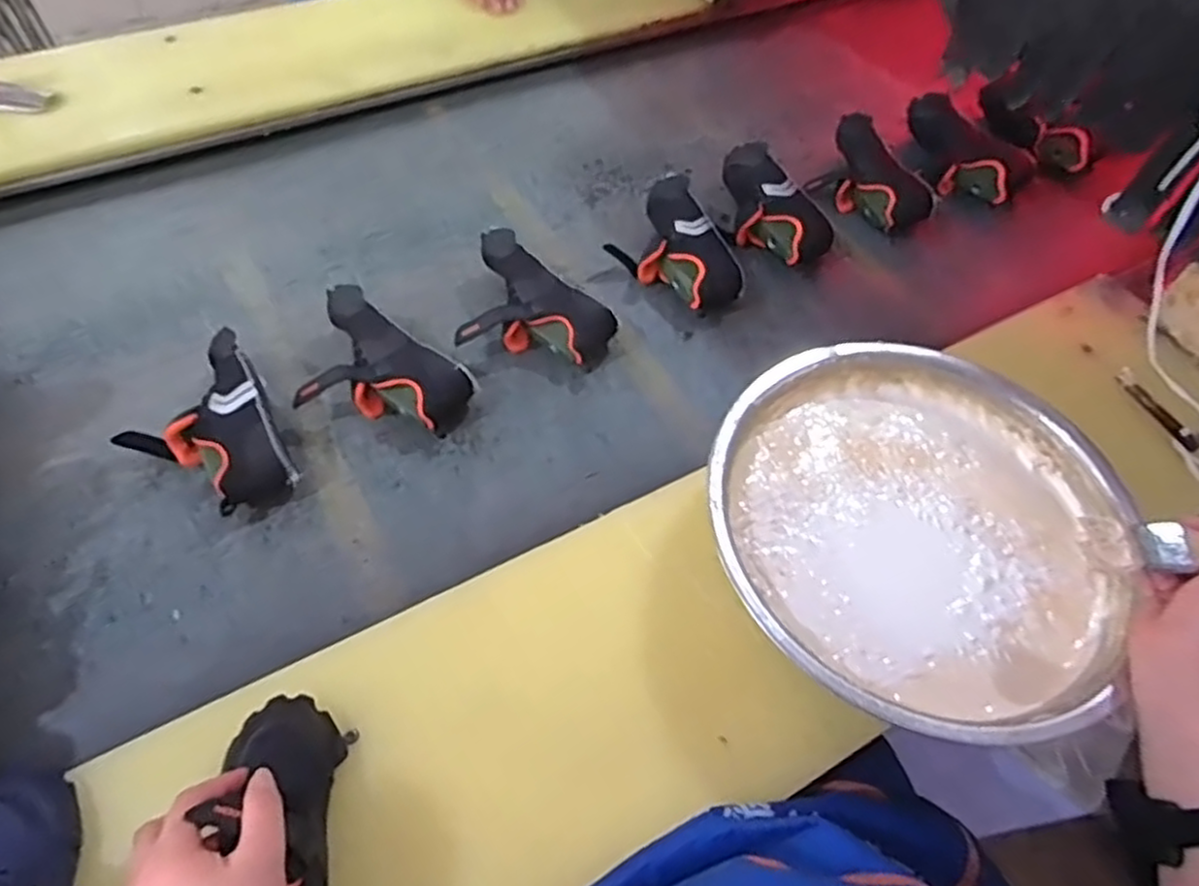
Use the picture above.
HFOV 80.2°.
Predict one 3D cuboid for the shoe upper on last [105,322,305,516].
[{"bbox_3d":[-0.384,-0.006,0.689,0.138,0.070,0.175,-27,62,-21],"label":"shoe upper on last"}]

